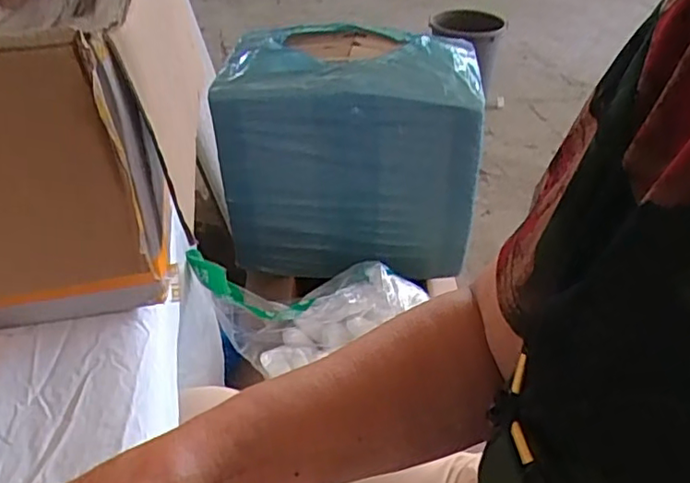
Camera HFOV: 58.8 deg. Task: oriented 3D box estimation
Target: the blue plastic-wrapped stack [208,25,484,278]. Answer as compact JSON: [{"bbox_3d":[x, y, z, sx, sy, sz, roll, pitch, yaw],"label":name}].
[{"bbox_3d":[0.005,-0.162,1.067,0.410,0.345,0.265,-1,38,-2],"label":"blue plastic-wrapped stack"}]

